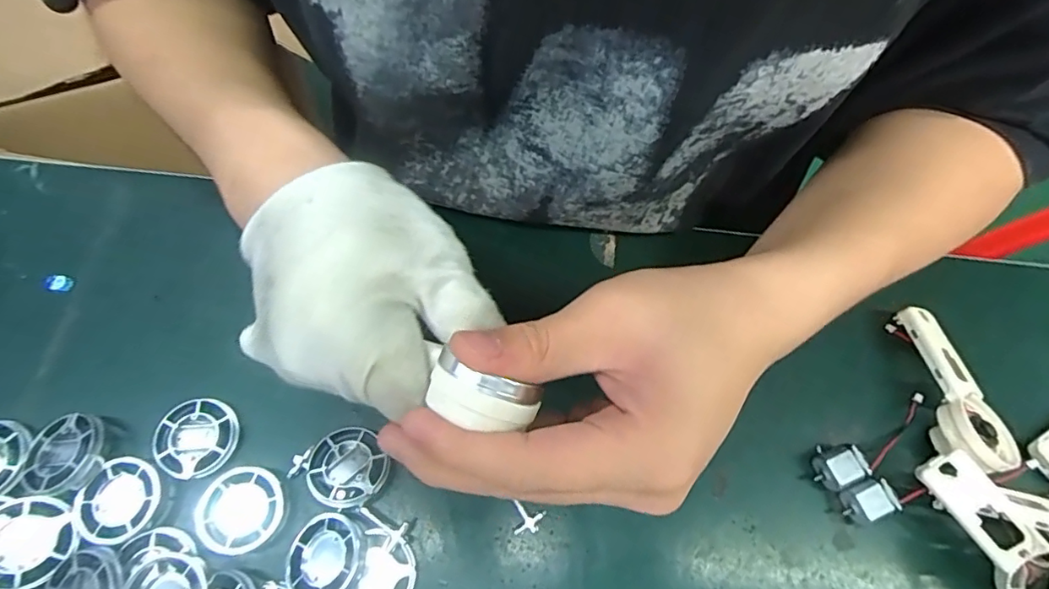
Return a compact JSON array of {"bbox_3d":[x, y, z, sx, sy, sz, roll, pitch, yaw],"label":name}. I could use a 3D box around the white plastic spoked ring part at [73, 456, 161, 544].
[{"bbox_3d":[-0.195,0.099,0.258,0.037,0.005,0.037,1,68,-3],"label":"white plastic spoked ring part"}]

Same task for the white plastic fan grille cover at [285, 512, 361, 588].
[{"bbox_3d":[-0.094,0.122,0.249,0.038,0.005,0.037,-11,60,13],"label":"white plastic fan grille cover"}]

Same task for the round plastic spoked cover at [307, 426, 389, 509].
[{"bbox_3d":[-0.088,0.086,0.268,0.035,0.014,0.039,-31,73,-14],"label":"round plastic spoked cover"}]

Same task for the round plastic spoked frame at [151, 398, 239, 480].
[{"bbox_3d":[-0.167,0.072,0.272,0.038,0.004,0.040,1,68,-3],"label":"round plastic spoked frame"}]

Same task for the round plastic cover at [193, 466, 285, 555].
[{"bbox_3d":[-0.137,0.104,0.261,0.038,0.008,0.039,-1,68,-3],"label":"round plastic cover"}]

